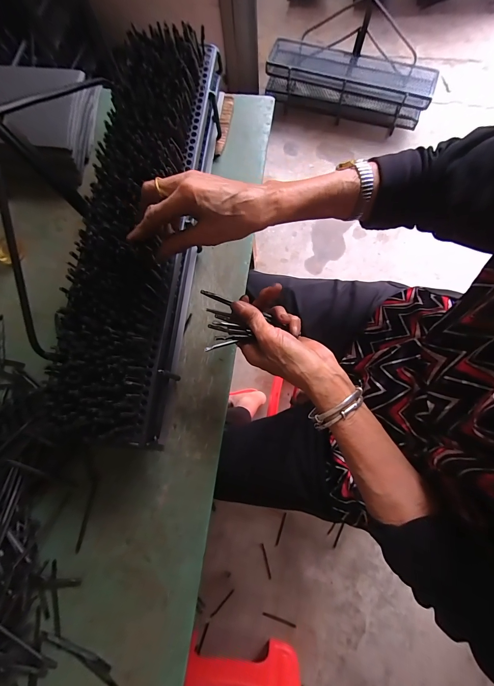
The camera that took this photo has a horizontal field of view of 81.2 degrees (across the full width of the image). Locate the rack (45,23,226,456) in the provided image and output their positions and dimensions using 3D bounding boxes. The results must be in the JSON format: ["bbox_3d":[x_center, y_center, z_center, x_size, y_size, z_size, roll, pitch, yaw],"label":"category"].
[{"bbox_3d":[-0.143,-0.165,0.412,0.133,0.100,0.581,6,80,2],"label":"rack"}]

